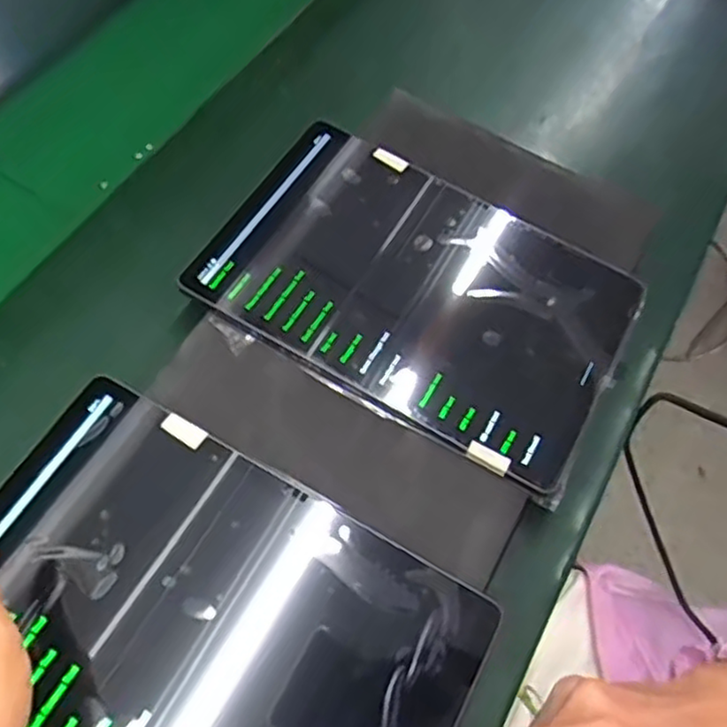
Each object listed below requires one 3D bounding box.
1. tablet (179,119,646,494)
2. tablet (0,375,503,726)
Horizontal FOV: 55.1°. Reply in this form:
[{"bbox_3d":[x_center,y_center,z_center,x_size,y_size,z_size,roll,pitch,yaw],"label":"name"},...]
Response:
[{"bbox_3d":[0.035,-0.048,0.447,0.256,0.016,0.164,29,64,9],"label":"tablet"},{"bbox_3d":[-0.078,0.128,0.337,0.251,0.008,0.167,28,63,9],"label":"tablet"}]

